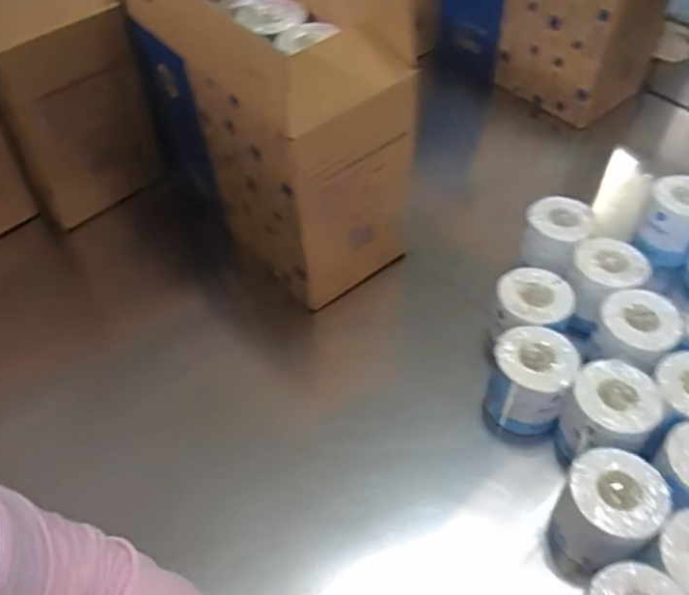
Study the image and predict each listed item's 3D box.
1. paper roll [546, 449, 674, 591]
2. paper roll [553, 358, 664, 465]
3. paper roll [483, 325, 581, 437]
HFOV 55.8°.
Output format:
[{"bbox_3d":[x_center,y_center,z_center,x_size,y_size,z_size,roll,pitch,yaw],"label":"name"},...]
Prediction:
[{"bbox_3d":[0.288,0.244,0.732,0.103,0.127,0.095,0,50,0],"label":"paper roll"},{"bbox_3d":[0.320,0.149,0.805,0.100,0.113,0.098,0,50,0],"label":"paper roll"},{"bbox_3d":[0.240,0.108,0.852,0.095,0.122,0.087,0,50,0],"label":"paper roll"}]

